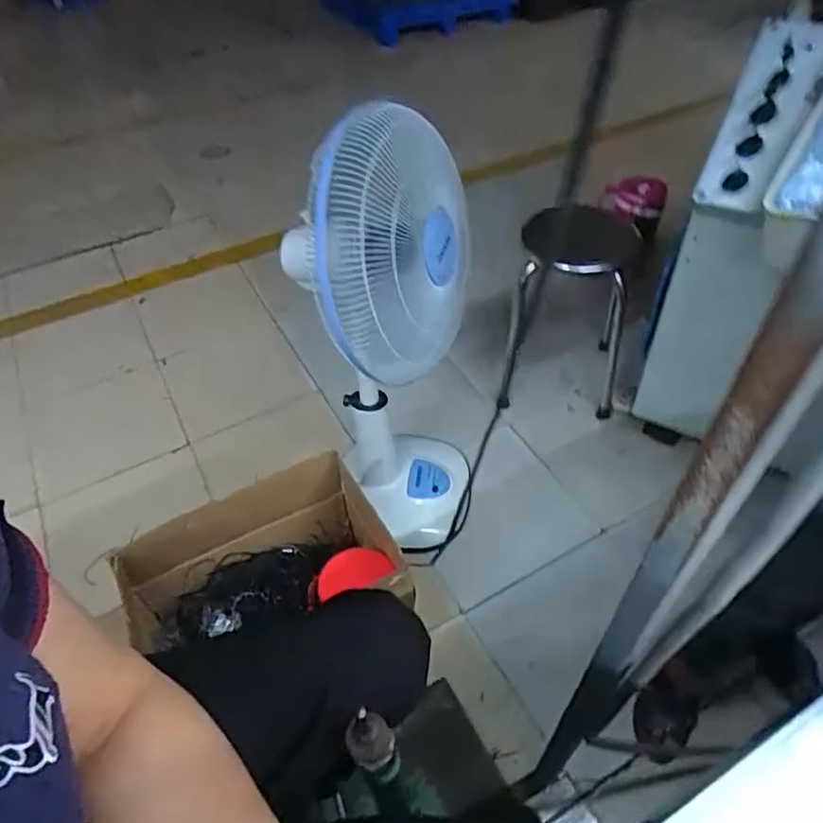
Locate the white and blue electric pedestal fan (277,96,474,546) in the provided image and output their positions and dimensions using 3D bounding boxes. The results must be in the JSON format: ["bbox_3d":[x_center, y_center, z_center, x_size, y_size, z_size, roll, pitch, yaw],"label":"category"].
[{"bbox_3d":[-0.053,-0.127,1.238,0.301,0.920,0.373,-12,48,-5],"label":"white and blue electric pedestal fan"}]

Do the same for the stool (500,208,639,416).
[{"bbox_3d":[0.415,-0.259,1.605,0.323,0.451,0.281,6,49,10],"label":"stool"}]

